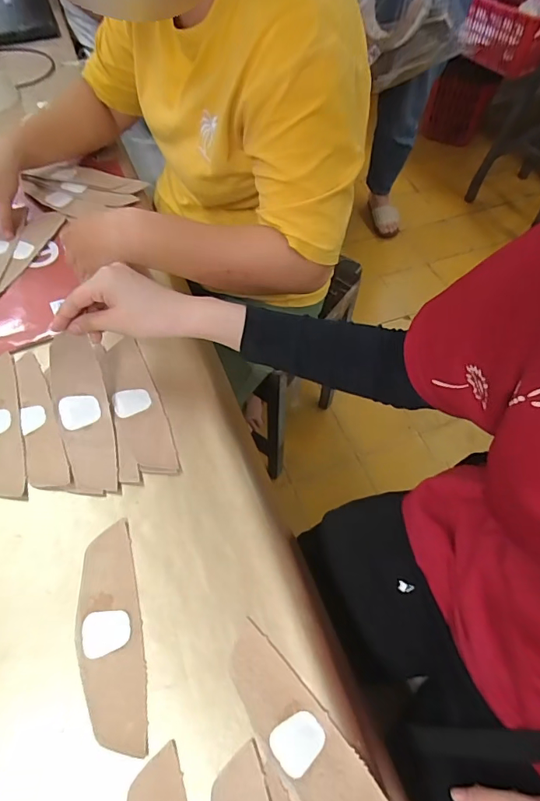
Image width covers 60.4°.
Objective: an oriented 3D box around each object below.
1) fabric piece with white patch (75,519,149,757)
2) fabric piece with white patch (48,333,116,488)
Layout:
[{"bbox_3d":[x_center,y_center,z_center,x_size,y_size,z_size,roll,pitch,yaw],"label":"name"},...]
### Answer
[{"bbox_3d":[-0.136,0.194,0.392,0.052,0.004,0.173,-11,59,-9],"label":"fabric piece with white patch"},{"bbox_3d":[-0.192,0.013,0.475,0.051,0.016,0.160,-14,81,-11],"label":"fabric piece with white patch"}]

